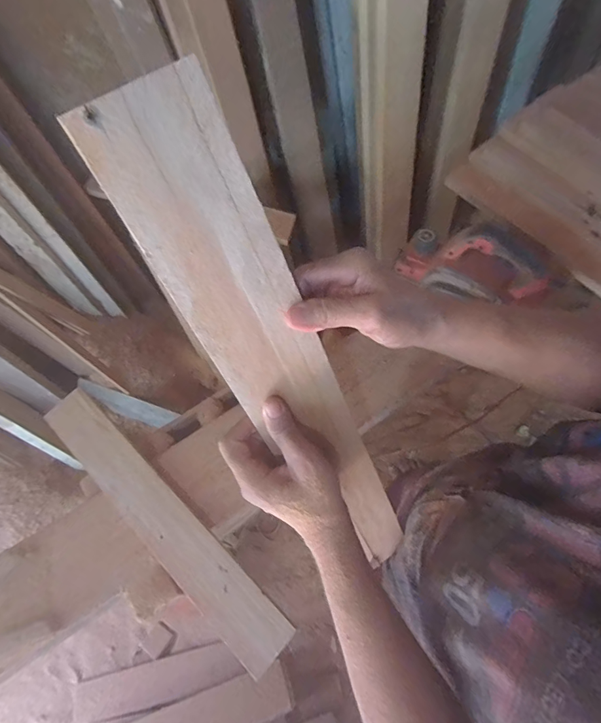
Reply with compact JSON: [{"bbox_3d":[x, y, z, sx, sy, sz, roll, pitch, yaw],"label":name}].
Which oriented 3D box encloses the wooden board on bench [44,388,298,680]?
[{"bbox_3d":[-0.233,0.241,0.626,0.540,0.016,0.085,39,72,18],"label":"wooden board on bench"}]

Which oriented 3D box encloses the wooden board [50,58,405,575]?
[{"bbox_3d":[-0.001,0.038,0.357,0.085,0.509,0.006,-30,33,-4],"label":"wooden board"}]

